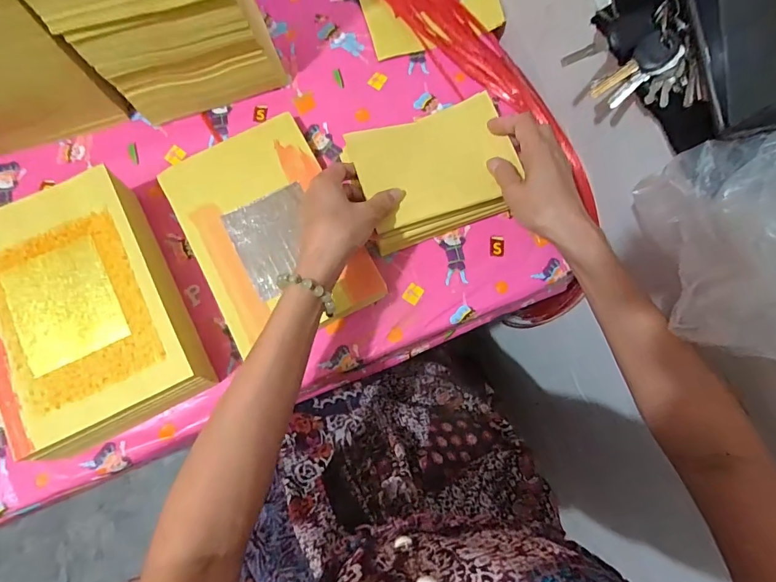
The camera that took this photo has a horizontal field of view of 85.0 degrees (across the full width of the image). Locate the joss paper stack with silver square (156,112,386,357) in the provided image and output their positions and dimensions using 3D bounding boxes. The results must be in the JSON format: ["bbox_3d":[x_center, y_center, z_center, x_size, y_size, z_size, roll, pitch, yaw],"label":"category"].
[{"bbox_3d":[-0.125,-0.063,0.459,0.164,0.022,0.230,-27,81,-6],"label":"joss paper stack with silver square"}]

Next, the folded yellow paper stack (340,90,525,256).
[{"bbox_3d":[0.047,-0.123,0.435,0.156,0.039,0.130,-16,80,-5],"label":"folded yellow paper stack"}]

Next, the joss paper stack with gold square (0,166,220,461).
[{"bbox_3d":[-0.294,0.019,0.416,0.160,0.061,0.241,-26,81,-6],"label":"joss paper stack with gold square"}]

